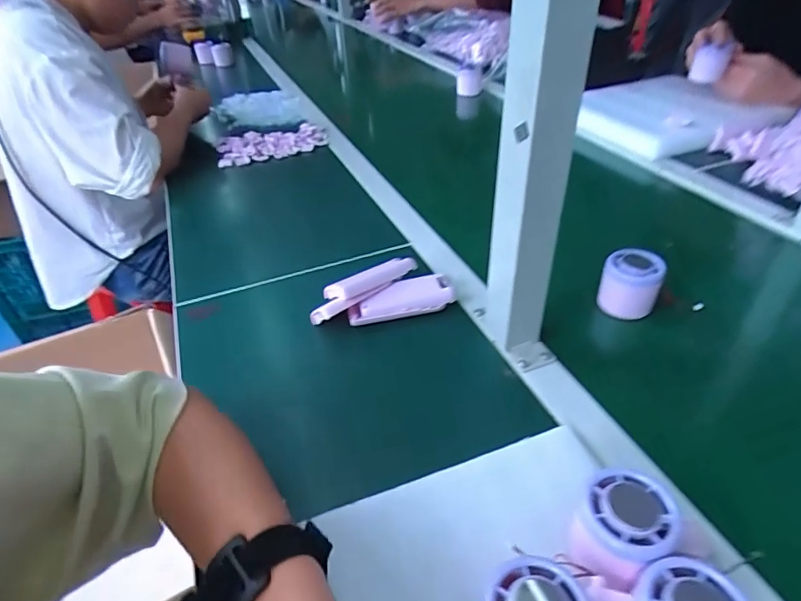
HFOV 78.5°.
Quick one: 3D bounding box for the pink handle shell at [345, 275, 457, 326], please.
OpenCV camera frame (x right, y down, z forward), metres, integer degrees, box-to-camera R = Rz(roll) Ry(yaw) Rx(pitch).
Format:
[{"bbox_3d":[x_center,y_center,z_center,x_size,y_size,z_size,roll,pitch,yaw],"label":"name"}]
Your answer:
[{"bbox_3d":[0.000,0.000,0.531,0.114,0.024,0.040,-13,39,-10],"label":"pink handle shell"}]

